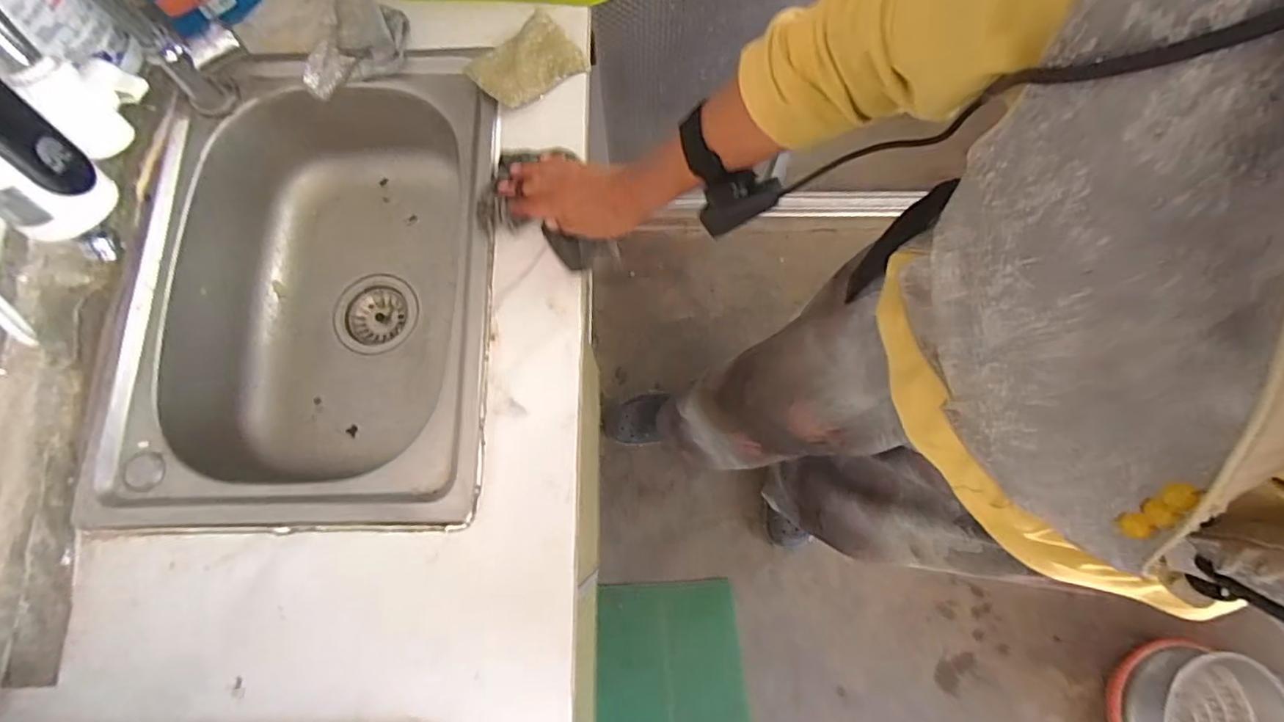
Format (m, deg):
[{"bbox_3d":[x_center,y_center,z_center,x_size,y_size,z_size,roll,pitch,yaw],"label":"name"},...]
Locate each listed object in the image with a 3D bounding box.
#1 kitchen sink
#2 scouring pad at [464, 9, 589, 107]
[{"bbox_3d":[-0.352,-0.078,0.687,0.388,0.183,0.524,-1,76,0],"label":"kitchen sink"},{"bbox_3d":[-0.128,-0.333,0.645,0.113,0.023,0.077,-41,79,-9],"label":"scouring pad"}]

